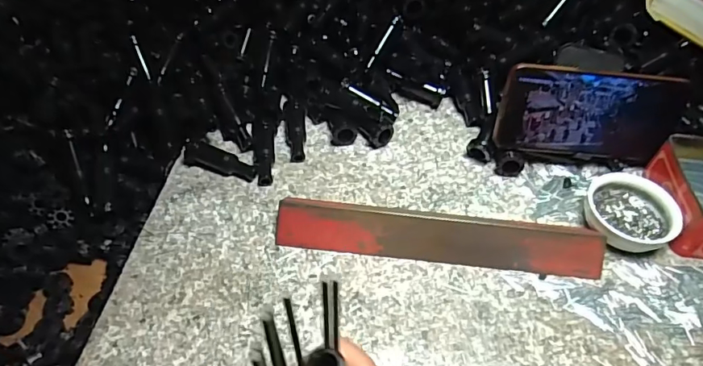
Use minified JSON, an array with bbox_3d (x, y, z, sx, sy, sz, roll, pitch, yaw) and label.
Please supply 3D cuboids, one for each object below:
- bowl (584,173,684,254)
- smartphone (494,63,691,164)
[{"bbox_3d":[0.233,0.023,0.409,0.065,0.024,0.073,10,49,6],"label":"bowl"},{"bbox_3d":[0.220,-0.061,0.442,0.172,0.082,0.015,7,27,-9],"label":"smartphone"}]

